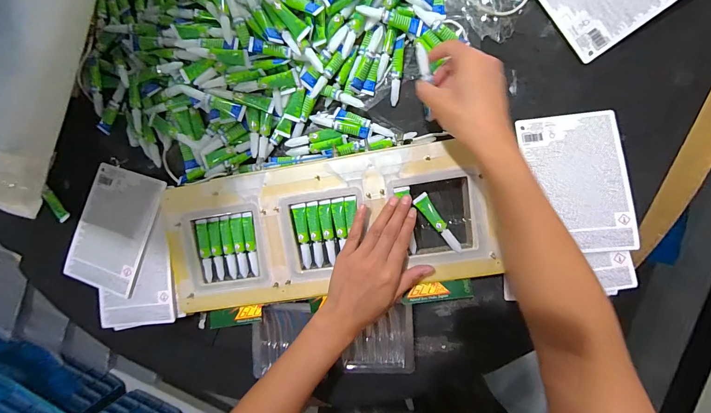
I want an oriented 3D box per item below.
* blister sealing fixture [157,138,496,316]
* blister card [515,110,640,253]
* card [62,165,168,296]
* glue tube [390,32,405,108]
[{"bbox_3d":[-0.046,0.024,0.415,0.407,0.035,0.172,-10,96,7],"label":"blister sealing fixture"},{"bbox_3d":[0.266,-0.031,0.389,0.112,0.007,0.167,-3,81,7],"label":"blister card"},{"bbox_3d":[-0.342,0.033,0.458,0.112,0.009,0.169,16,87,10],"label":"card"},{"bbox_3d":[0.053,-0.174,0.409,0.014,0.008,0.083,5,92,6],"label":"glue tube"}]

